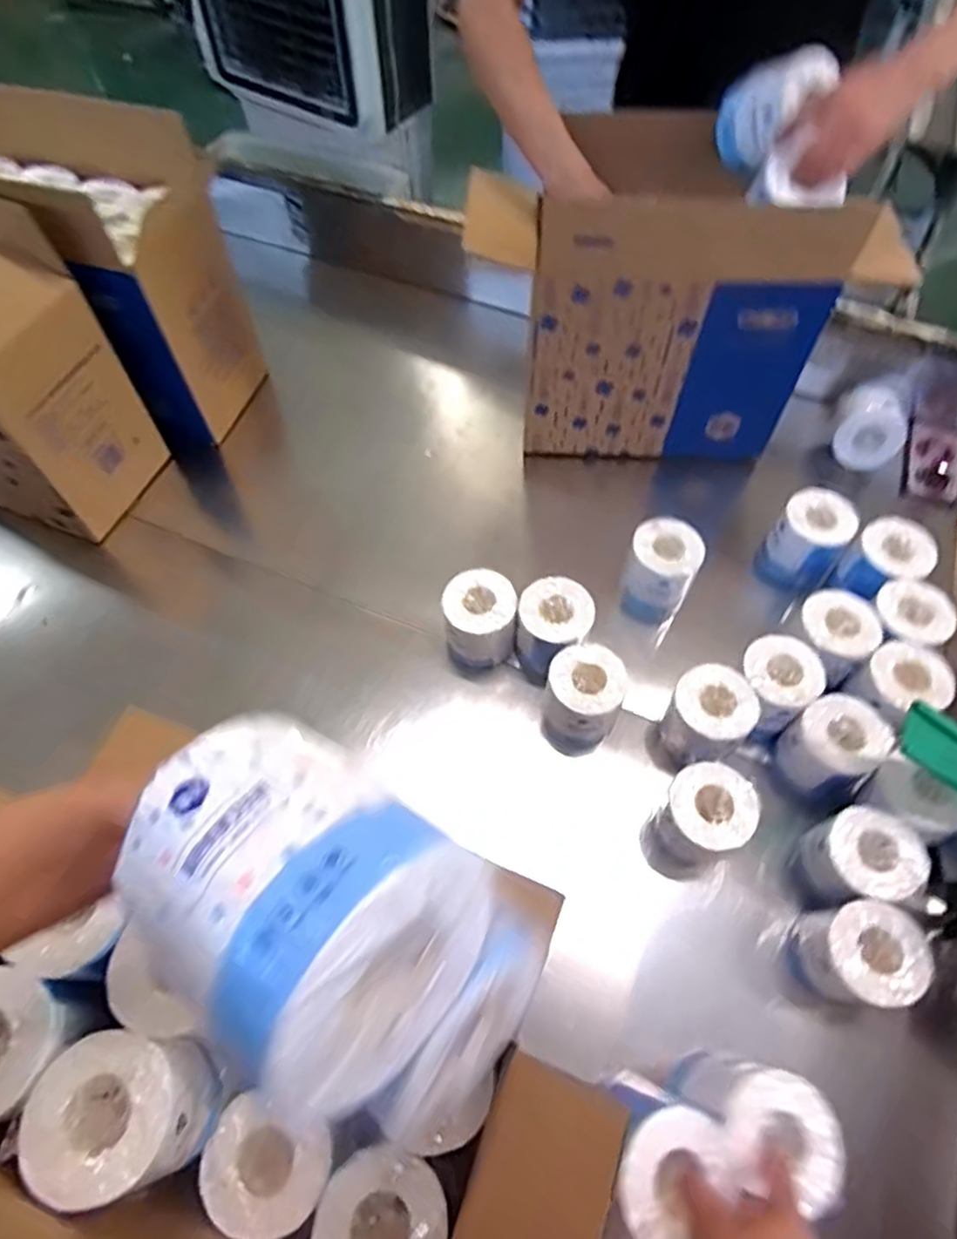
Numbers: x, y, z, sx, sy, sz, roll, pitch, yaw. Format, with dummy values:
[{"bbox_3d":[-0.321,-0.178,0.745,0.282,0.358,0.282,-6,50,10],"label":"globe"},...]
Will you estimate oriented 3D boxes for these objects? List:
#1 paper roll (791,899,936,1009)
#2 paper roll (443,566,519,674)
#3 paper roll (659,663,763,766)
[{"bbox_3d":[0.409,0.360,0.725,0.098,0.104,0.093,0,61,-1],"label":"paper roll"},{"bbox_3d":[0.002,-0.001,0.932,0.098,0.126,0.102,0,61,-1],"label":"paper roll"},{"bbox_3d":[0.290,0.126,0.861,0.092,0.118,0.097,0,61,-1],"label":"paper roll"}]

